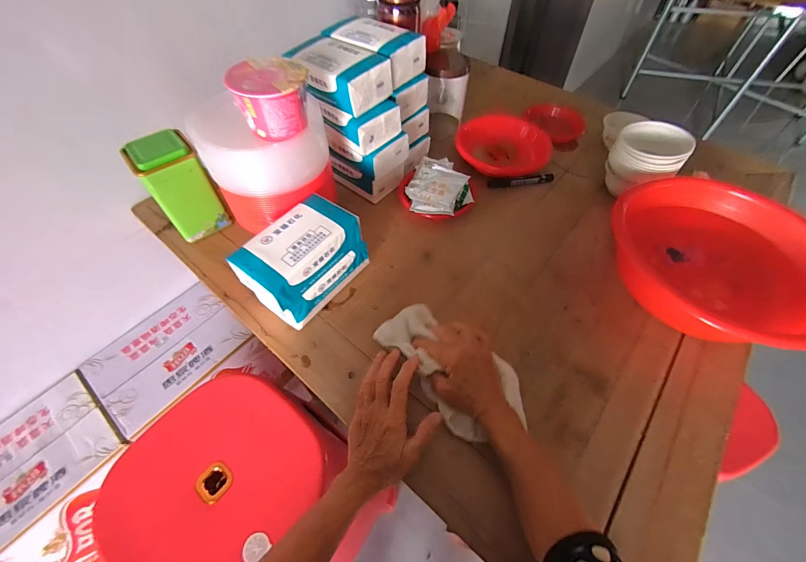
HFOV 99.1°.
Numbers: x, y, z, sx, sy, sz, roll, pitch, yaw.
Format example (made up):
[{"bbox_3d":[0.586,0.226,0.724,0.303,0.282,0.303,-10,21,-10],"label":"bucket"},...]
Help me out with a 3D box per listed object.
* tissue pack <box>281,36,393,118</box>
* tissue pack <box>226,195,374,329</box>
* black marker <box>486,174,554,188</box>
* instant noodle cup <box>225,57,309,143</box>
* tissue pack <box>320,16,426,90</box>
[{"bbox_3d":[-0.106,-0.325,0.540,0.161,0.060,0.098,28,59,22],"label":"tissue pack"},{"bbox_3d":[-0.140,-0.027,0.499,0.094,0.117,0.165,31,61,21],"label":"tissue pack"},{"bbox_3d":[0.232,-0.197,0.675,0.134,0.012,0.016,-10,53,-4],"label":"black marker"},{"bbox_3d":[-0.168,-0.234,0.446,0.091,0.070,0.087,-2,52,2],"label":"instant noodle cup"},{"bbox_3d":[-0.049,-0.386,0.576,0.156,0.060,0.095,31,60,24],"label":"tissue pack"}]

